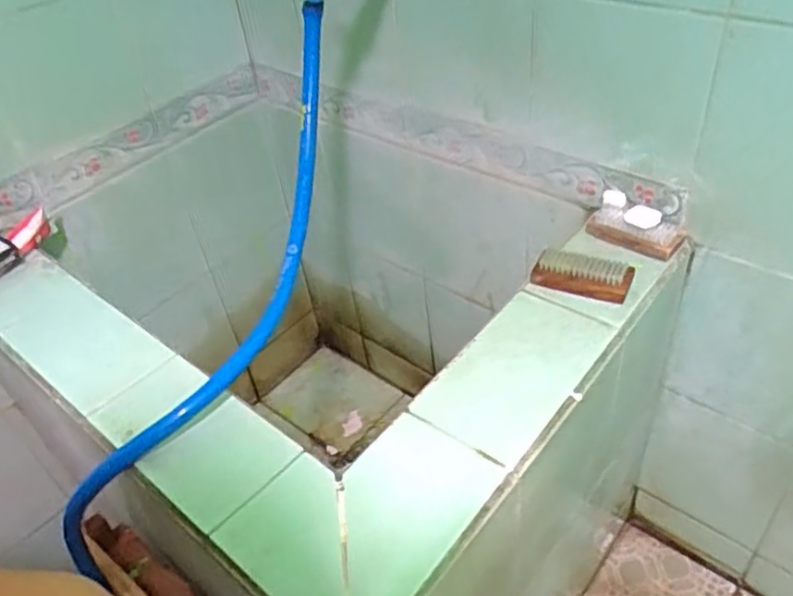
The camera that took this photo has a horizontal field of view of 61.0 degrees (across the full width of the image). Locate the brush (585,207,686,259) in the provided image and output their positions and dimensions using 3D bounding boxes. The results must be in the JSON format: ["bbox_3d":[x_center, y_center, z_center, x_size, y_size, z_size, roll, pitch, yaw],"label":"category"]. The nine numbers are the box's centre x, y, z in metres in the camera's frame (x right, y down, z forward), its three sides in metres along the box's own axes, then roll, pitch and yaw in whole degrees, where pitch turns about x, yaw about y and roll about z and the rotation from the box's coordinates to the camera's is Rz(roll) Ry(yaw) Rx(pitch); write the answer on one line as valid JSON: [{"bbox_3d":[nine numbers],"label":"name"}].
[{"bbox_3d":[0.271,-0.081,0.763,0.103,0.030,0.049,23,50,31],"label":"brush"}]

